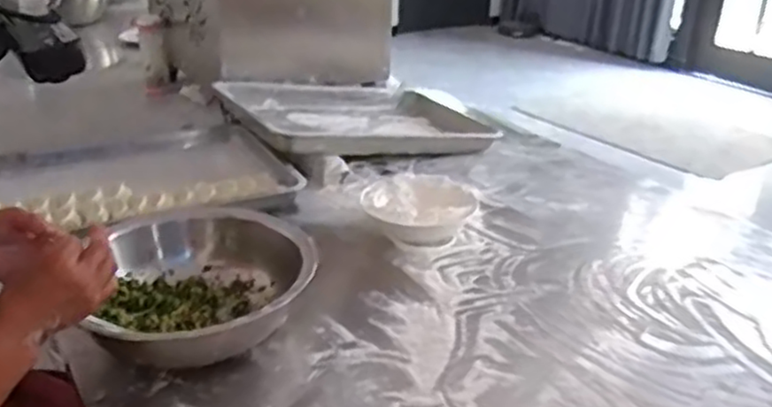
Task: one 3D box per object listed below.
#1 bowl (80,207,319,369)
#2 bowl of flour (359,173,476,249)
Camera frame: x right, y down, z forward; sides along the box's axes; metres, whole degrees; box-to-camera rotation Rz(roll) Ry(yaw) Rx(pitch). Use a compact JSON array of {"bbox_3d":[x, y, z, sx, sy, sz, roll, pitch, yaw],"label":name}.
[{"bbox_3d":[-0.207,0.094,0.832,0.223,0.087,0.264,-4,27,-14],"label":"bowl"},{"bbox_3d":[0.051,0.009,1.076,0.158,0.055,0.150,3,26,-1],"label":"bowl of flour"}]

